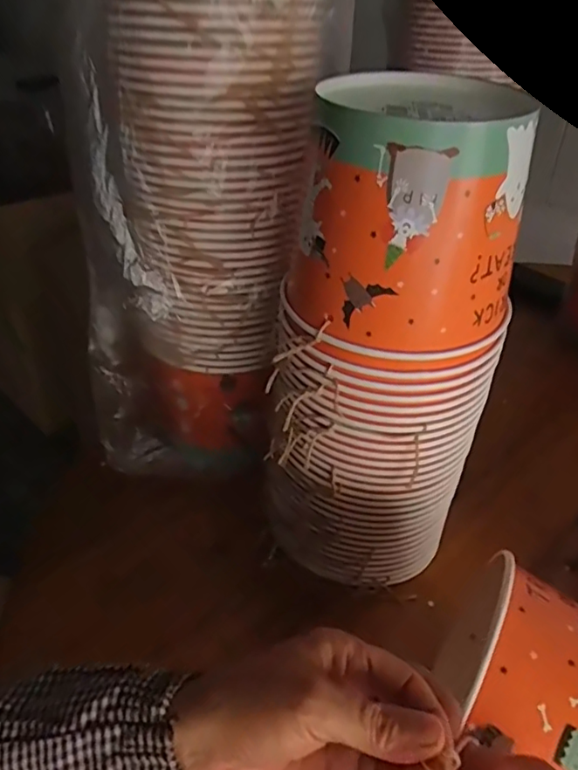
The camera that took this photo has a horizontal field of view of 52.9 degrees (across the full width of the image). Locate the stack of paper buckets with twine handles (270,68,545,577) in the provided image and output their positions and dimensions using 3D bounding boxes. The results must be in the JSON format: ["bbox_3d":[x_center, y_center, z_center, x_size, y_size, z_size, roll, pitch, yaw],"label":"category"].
[{"bbox_3d":[0.064,-0.005,0.425,0.126,0.368,0.125,-26,45,-34],"label":"stack of paper buckets with twine handles"}]

